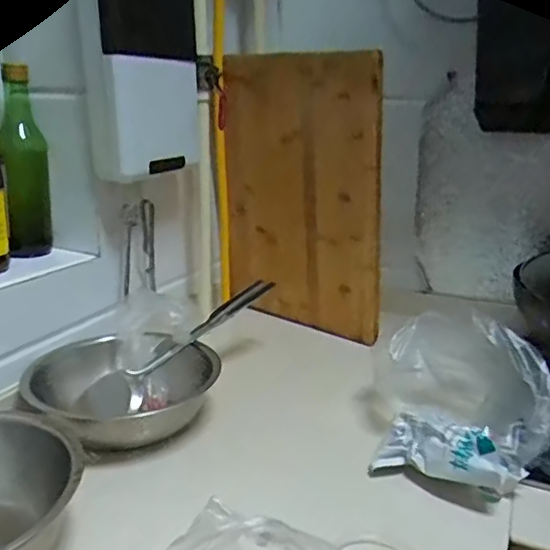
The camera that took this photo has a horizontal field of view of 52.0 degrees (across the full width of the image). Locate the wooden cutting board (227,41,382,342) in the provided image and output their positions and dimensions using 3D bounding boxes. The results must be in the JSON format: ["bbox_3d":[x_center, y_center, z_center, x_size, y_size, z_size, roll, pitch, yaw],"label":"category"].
[{"bbox_3d":[0.037,-0.133,0.970,0.325,0.460,0.024,17,28,41],"label":"wooden cutting board"}]

